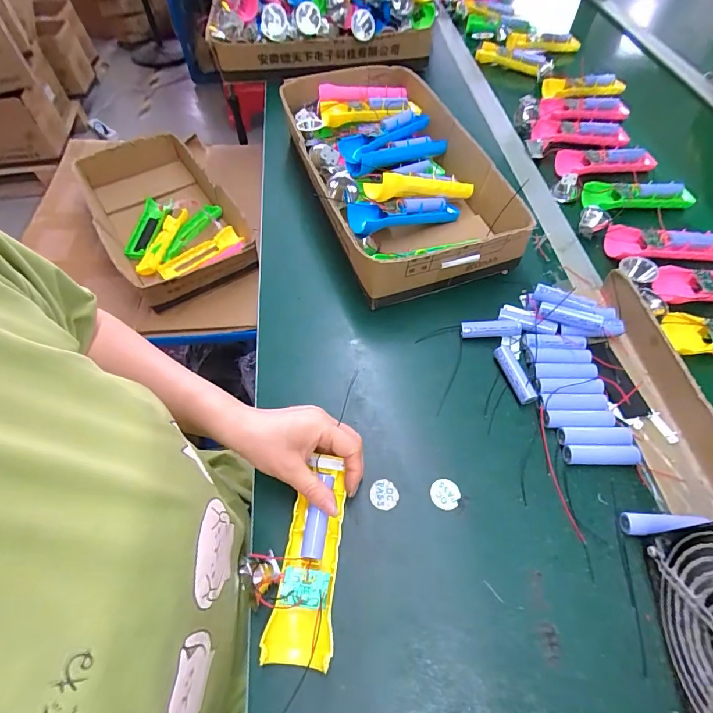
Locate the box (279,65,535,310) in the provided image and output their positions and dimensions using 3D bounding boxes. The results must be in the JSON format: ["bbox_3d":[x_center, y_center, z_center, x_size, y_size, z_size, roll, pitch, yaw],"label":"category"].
[{"bbox_3d":[0.044,-0.272,0.569,0.231,0.082,0.444,-14,57,-9],"label":"box"}]

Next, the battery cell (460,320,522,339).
[{"bbox_3d":[0.151,-0.031,0.447,0.064,0.016,0.015,3,56,2],"label":"battery cell"}]

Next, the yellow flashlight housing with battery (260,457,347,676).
[{"bbox_3d":[-0.034,0.163,0.326,0.047,0.030,0.151,7,62,6],"label":"yellow flashlight housing with battery"}]

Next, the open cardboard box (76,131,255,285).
[{"bbox_3d":[-0.387,-0.287,0.788,0.215,0.076,0.413,-29,60,-18],"label":"open cardboard box"}]

